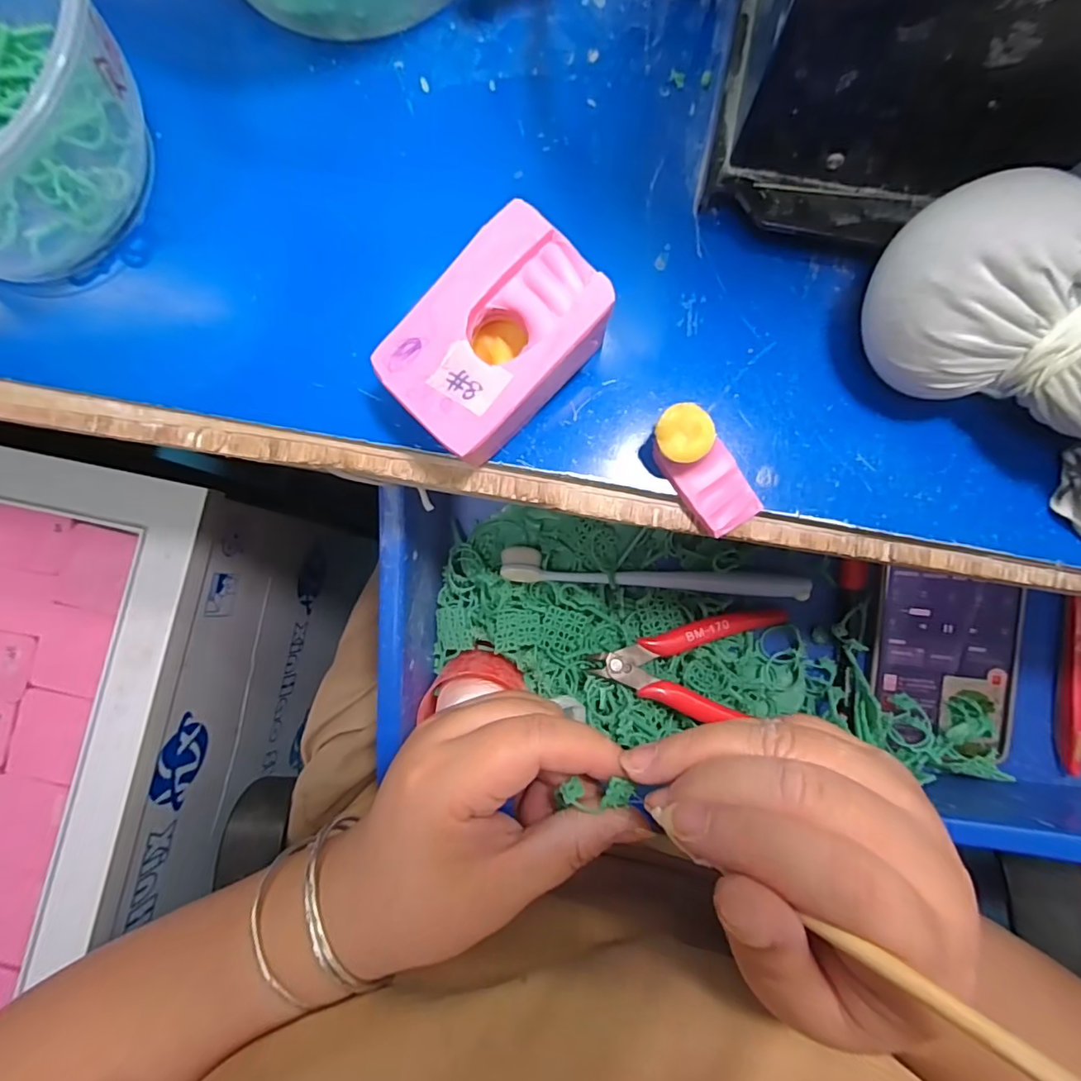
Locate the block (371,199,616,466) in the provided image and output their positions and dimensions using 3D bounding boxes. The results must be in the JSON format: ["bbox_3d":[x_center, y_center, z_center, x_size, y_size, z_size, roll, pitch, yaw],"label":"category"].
[{"bbox_3d":[-0.015,-0.064,0.179,0.050,0.035,0.069,44,88,4],"label":"block"}]

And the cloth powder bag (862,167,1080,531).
[{"bbox_3d":[0.170,-0.044,0.162,0.152,0.054,0.052,36,87,4],"label":"cloth powder bag"}]

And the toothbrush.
[{"bbox_3d":[0.069,0.023,0.315,0.182,0.017,0.019,6,85,2],"label":"toothbrush"}]

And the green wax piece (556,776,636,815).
[{"bbox_3d":[0.018,0.084,0.178,0.026,0.004,0.008,-3,92,9],"label":"green wax piece"}]

